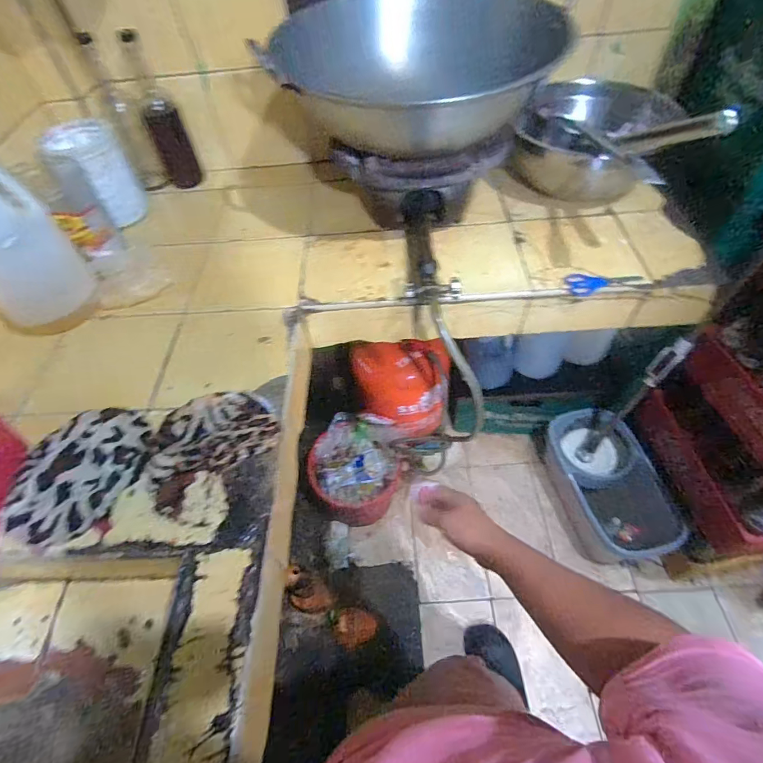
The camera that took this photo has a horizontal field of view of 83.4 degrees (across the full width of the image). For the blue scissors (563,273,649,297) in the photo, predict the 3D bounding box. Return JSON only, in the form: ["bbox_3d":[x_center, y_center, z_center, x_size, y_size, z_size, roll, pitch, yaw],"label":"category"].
[{"bbox_3d":[0.372,-0.164,0.713,0.124,0.014,0.050,-1,54,4],"label":"blue scissors"}]

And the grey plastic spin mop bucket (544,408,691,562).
[{"bbox_3d":[0.638,0.299,1.233,0.244,0.195,0.411,-14,54,-5],"label":"grey plastic spin mop bucket"}]

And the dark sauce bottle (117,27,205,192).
[{"bbox_3d":[-0.461,-0.556,0.899,0.077,0.268,0.071,-22,55,-11],"label":"dark sauce bottle"}]

